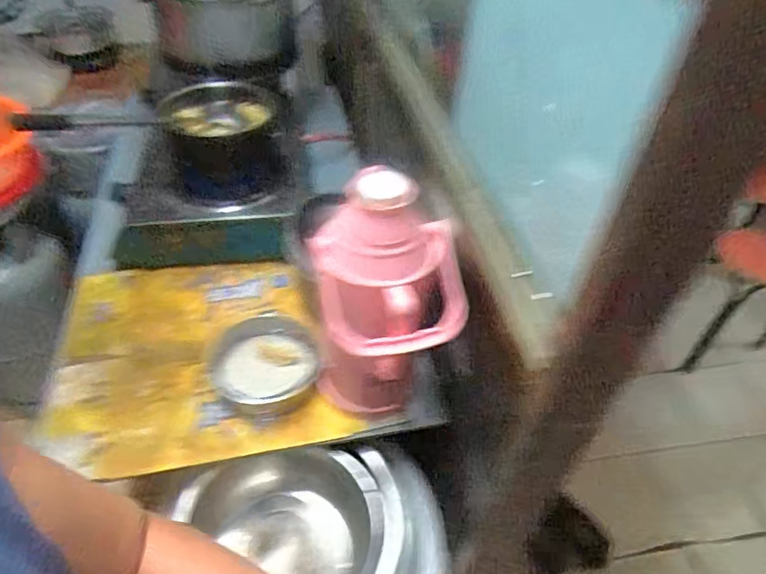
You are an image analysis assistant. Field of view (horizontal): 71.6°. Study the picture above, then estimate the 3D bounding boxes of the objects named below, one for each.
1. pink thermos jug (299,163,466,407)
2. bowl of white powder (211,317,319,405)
[{"bbox_3d":[-0.001,0.043,0.687,0.159,0.351,0.149,-5,45,-10],"label":"pink thermos jug"},{"bbox_3d":[-0.187,0.117,0.840,0.160,0.044,0.175,-5,45,-10],"label":"bowl of white powder"}]

